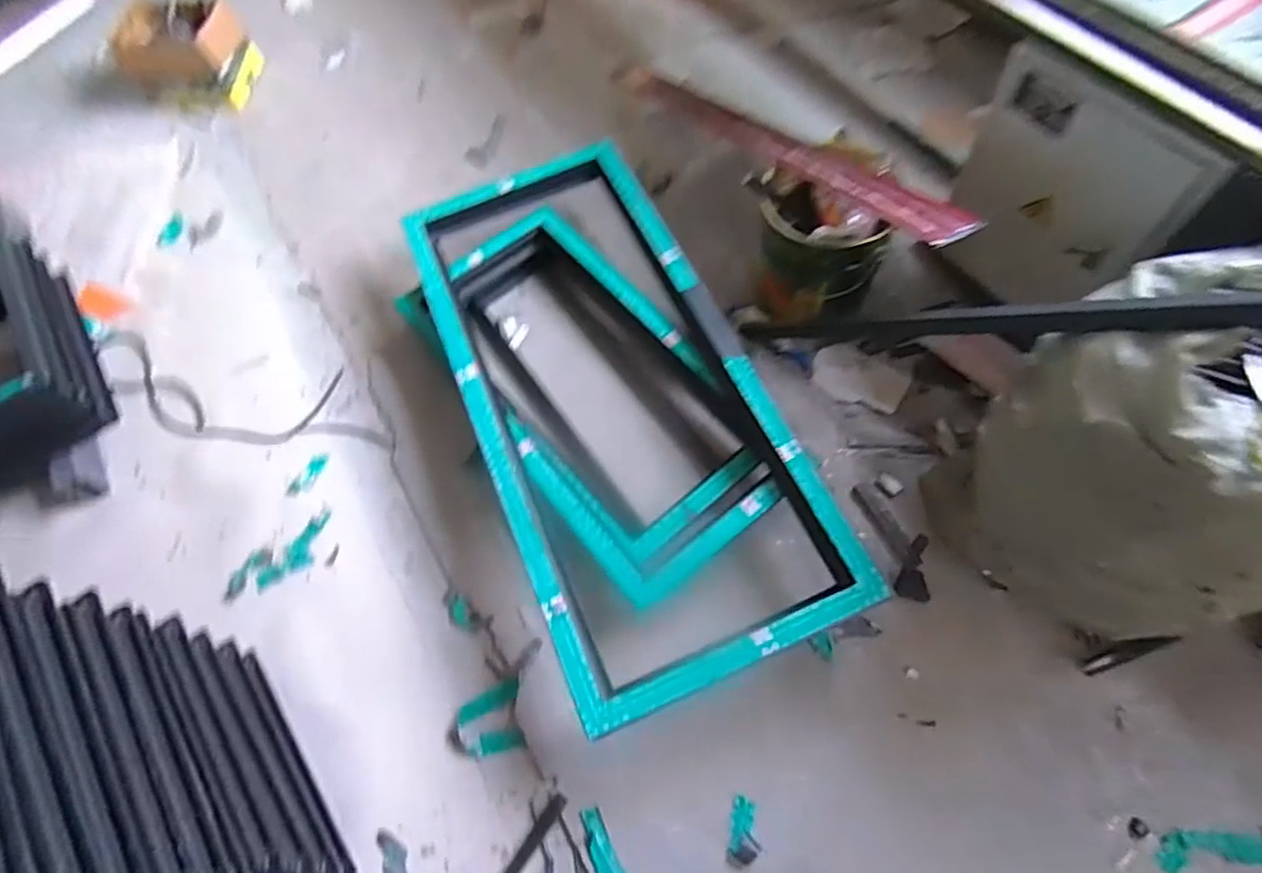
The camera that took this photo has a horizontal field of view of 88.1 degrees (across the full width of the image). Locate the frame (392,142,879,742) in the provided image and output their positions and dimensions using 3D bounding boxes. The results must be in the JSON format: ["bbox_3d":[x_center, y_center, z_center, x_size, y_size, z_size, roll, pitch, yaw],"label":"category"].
[{"bbox_3d":[-0.057,-0.132,1.415,0.592,0.059,1.308,-23,64,-5],"label":"frame"}]

